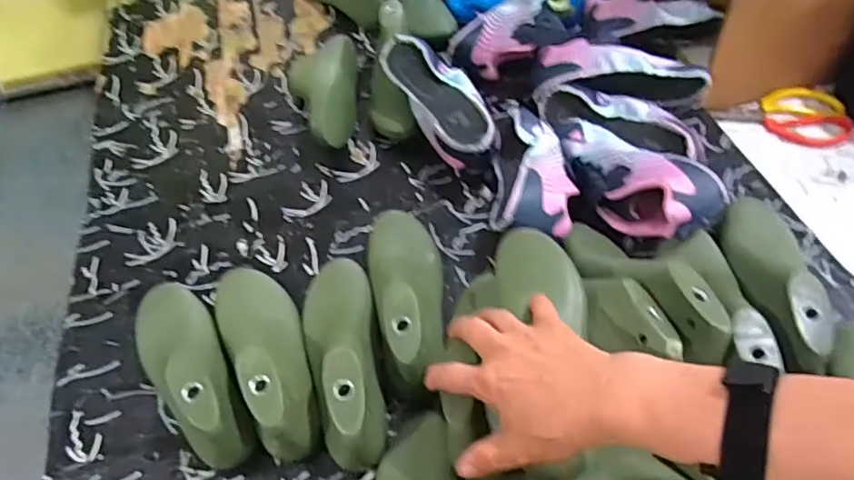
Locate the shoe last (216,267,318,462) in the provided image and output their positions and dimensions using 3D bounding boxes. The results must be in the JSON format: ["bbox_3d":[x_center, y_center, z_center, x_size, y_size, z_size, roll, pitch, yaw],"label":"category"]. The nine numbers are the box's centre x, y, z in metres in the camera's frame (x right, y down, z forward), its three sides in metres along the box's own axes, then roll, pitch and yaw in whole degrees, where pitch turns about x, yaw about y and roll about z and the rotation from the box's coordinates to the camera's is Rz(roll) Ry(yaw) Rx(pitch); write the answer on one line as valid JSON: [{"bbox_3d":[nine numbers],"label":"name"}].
[{"bbox_3d":[-0.152,0.100,0.548,0.071,0.085,0.214,-24,56,-13],"label":"shoe last"}]

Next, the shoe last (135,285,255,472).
[{"bbox_3d":[-0.221,0.114,0.541,0.071,0.081,0.209,-34,59,-20],"label":"shoe last"}]

